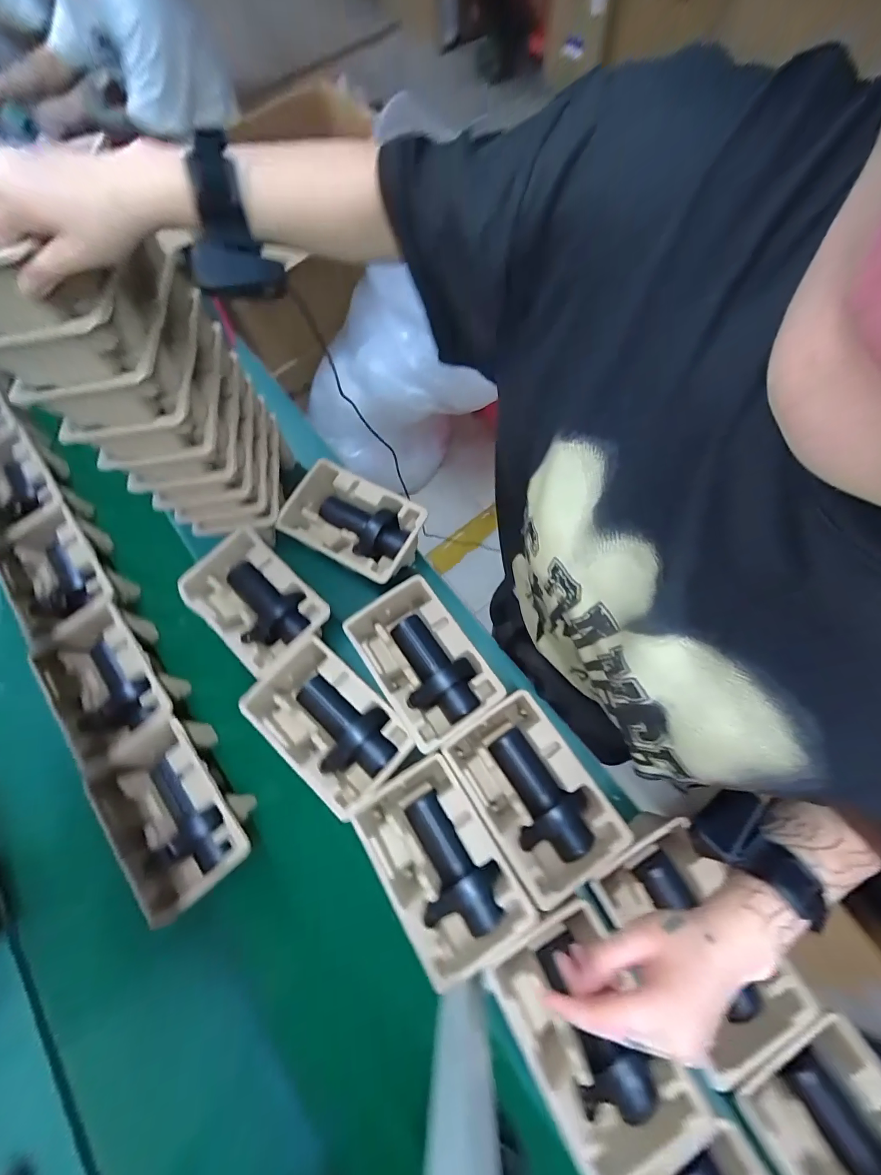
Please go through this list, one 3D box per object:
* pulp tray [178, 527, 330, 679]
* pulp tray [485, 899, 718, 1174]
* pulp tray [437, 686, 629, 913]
[{"bbox_3d":[-0.293,0.023,0.648,0.161,0.059,0.227,-43,76,-11],"label":"pulp tray"},{"bbox_3d":[0.166,0.511,0.462,0.155,0.045,0.238,-29,74,-8],"label":"pulp tray"},{"bbox_3d":[0.124,0.280,0.567,0.147,0.099,0.229,-33,75,-9],"label":"pulp tray"}]

